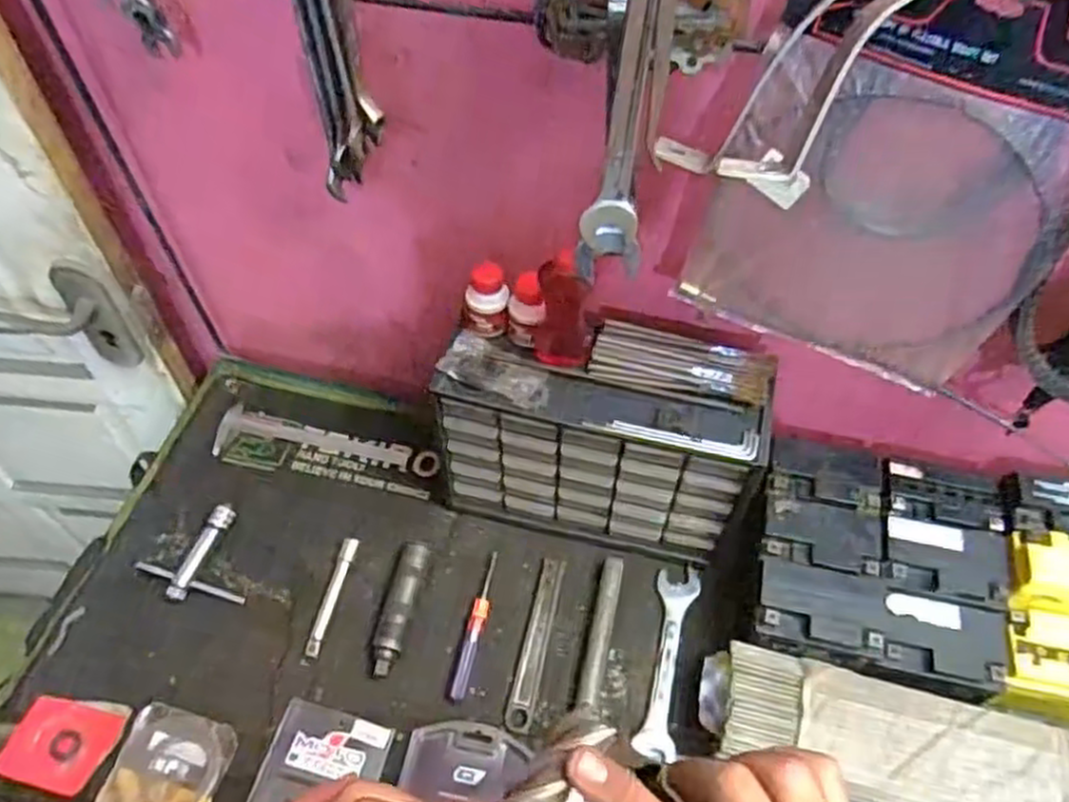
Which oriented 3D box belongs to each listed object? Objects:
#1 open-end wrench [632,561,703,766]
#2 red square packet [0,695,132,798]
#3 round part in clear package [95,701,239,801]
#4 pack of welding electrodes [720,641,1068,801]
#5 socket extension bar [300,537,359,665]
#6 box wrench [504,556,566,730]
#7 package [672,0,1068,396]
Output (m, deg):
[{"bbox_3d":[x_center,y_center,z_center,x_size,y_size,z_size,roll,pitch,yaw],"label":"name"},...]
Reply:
[{"bbox_3d":[0.131,0.249,0.731,0.040,0.007,0.189,12,54,8],"label":"open-end wrench"},{"bbox_3d":[-0.423,0.304,0.671,0.092,0.006,0.078,11,53,7],"label":"red square packet"},{"bbox_3d":[-0.322,0.323,0.658,0.093,0.011,0.095,12,53,7],"label":"round part in clear package"},{"bbox_3d":[0.330,0.291,0.611,0.341,0.024,0.109,13,54,8],"label":"pack of welding electrodes"},{"bbox_3d":[-0.204,0.197,0.751,0.016,0.010,0.128,11,53,7],"label":"socket extension bar"},{"bbox_3d":[0.002,0.236,0.739,0.024,0.005,0.172,12,53,7],"label":"box wrench"},{"bbox_3d":[0.226,-0.133,0.489,0.218,0.252,0.042,19,55,12],"label":"package"}]

